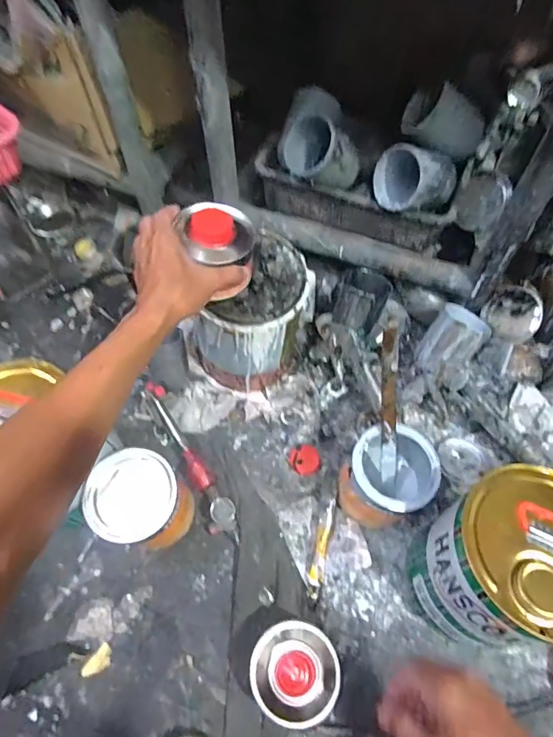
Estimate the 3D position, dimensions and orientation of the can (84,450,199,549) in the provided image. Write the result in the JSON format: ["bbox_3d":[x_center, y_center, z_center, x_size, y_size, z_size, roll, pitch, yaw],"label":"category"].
[{"bbox_3d":[-0.178,0.179,0.601,0.108,0.130,0.100,-1,60,1],"label":"can"}]

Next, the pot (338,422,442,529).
[{"bbox_3d":[0.150,0.154,0.614,0.108,0.136,0.105,-1,60,1],"label":"pot"}]

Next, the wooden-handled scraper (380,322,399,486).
[{"bbox_3d":[0.142,0.057,0.566,0.021,0.230,0.013,-8,27,-3],"label":"wooden-handled scraper"}]

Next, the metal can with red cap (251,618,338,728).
[{"bbox_3d":[0.021,0.357,0.526,0.097,0.074,0.100,-1,60,1],"label":"metal can with red cap"}]

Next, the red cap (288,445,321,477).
[{"bbox_3d":[0.045,0.142,0.693,0.048,0.013,0.045,-1,60,1],"label":"red cap"}]

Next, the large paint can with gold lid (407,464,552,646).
[{"bbox_3d":[0.260,0.225,0.520,0.169,0.204,0.151,-31,64,-17],"label":"large paint can with gold lid"}]

